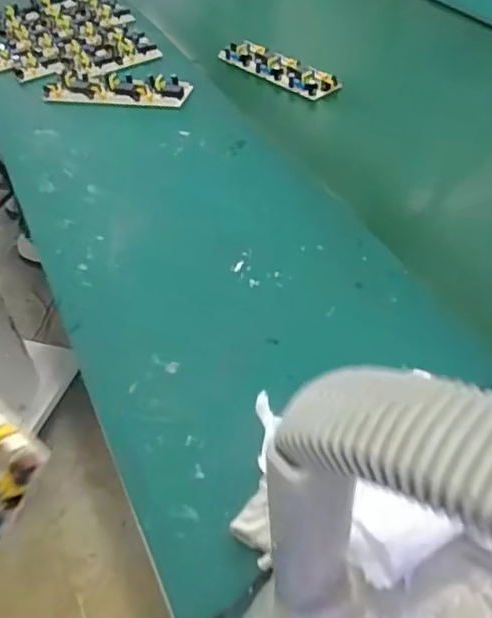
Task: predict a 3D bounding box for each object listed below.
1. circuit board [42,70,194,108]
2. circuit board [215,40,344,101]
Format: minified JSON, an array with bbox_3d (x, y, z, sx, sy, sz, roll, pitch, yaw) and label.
[{"bbox_3d":[-0.212,-0.354,1.035,0.244,0.025,0.082,10,47,15],"label":"circuit board"},{"bbox_3d":[0.054,-0.402,1.062,0.056,0.027,0.238,-34,51,-25],"label":"circuit board"}]

